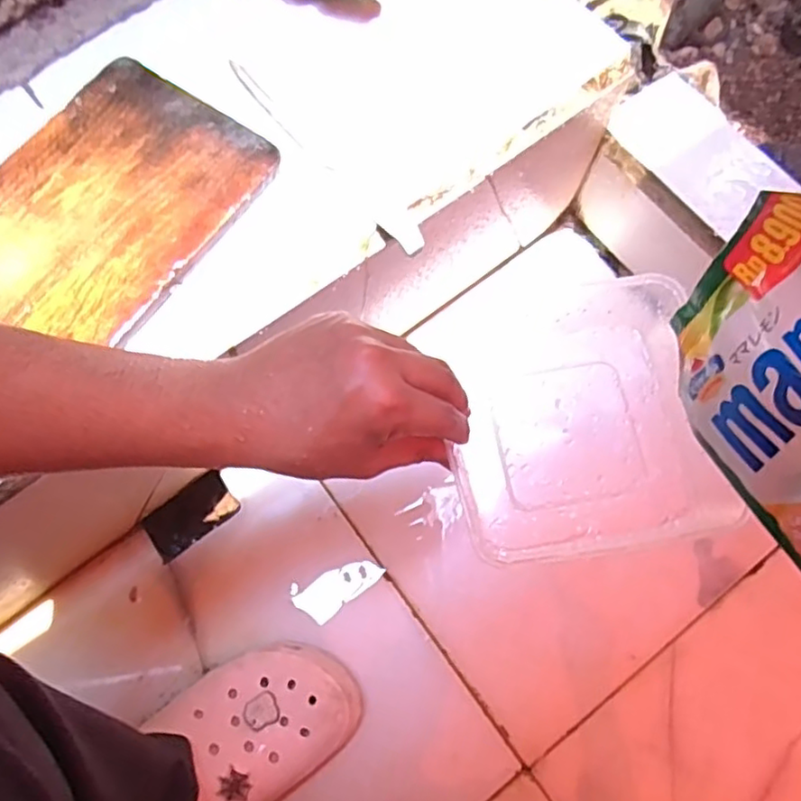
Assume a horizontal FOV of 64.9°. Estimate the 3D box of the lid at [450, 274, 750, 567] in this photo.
[{"bbox_3d":[0.115,0.011,0.411,0.167,0.020,0.173,-12,70,-3],"label":"lid"}]

